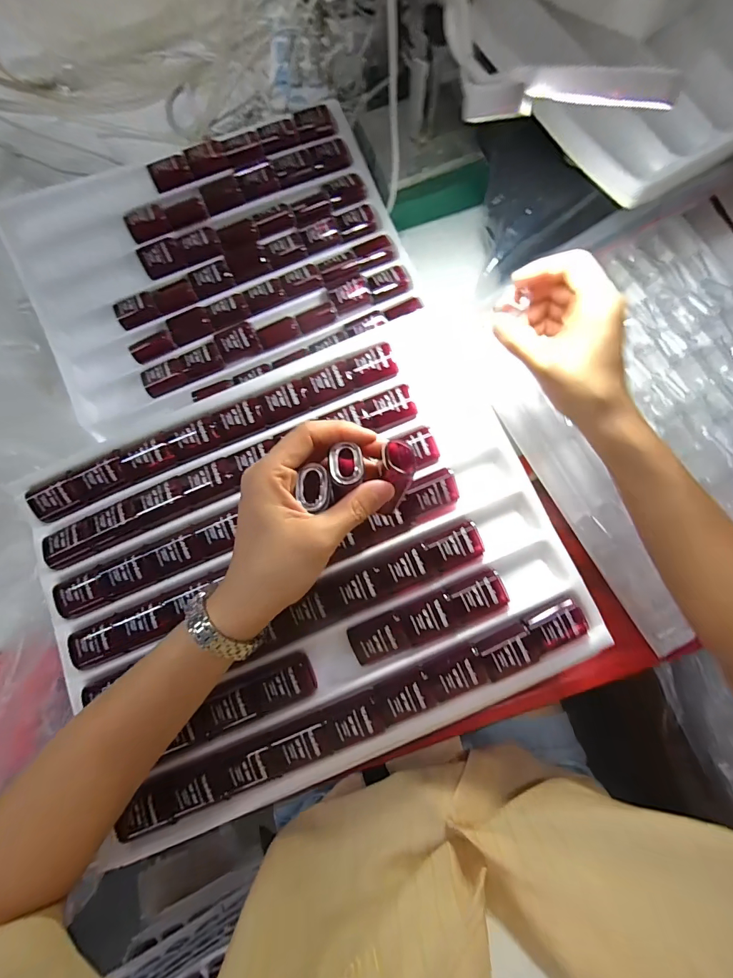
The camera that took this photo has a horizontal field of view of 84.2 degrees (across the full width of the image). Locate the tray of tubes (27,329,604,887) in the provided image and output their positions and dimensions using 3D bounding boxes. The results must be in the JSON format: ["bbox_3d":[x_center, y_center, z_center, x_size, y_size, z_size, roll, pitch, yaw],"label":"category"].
[{"bbox_3d":[-0.053,0.053,0.318,0.378,0.027,0.296,-25,80,-2],"label":"tray of tubes"}]

